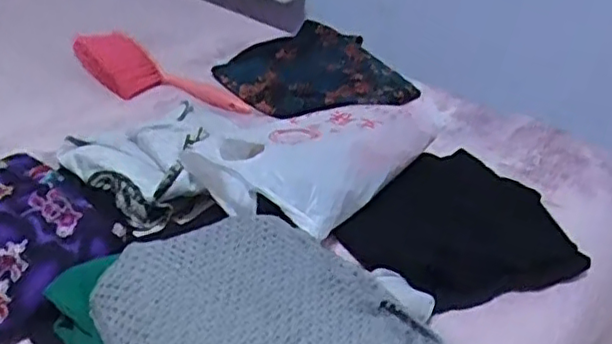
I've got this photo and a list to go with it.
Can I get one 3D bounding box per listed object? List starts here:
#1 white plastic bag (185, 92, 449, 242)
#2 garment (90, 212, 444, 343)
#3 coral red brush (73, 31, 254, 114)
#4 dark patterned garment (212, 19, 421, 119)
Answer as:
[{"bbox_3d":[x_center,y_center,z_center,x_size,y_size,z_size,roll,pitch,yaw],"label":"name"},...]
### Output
[{"bbox_3d":[0.023,-0.034,0.886,0.195,0.072,0.334,26,39,28],"label":"white plastic bag"},{"bbox_3d":[-0.040,0.151,0.608,0.258,0.091,0.251,-18,40,-31],"label":"garment"},{"bbox_3d":[-0.281,-0.183,1.179,0.393,0.074,0.101,16,35,15],"label":"coral red brush"},{"bbox_3d":[0.028,-0.198,1.253,0.347,0.060,0.358,23,38,25],"label":"dark patterned garment"}]

